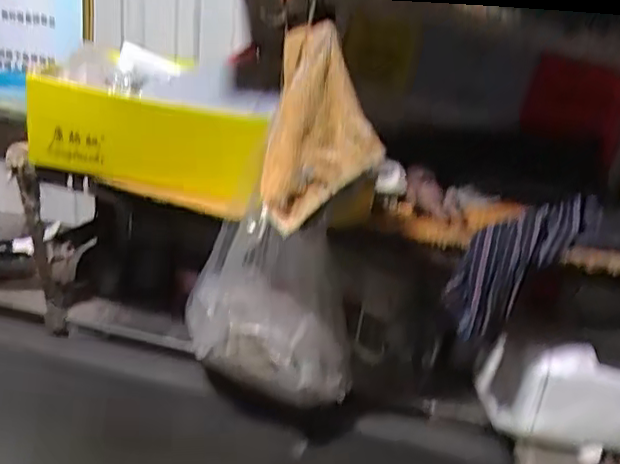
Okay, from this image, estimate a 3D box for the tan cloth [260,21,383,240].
[{"bbox_3d":[0.015,-0.112,0.708,0.125,0.200,0.099,6,21,-4],"label":"tan cloth"}]

